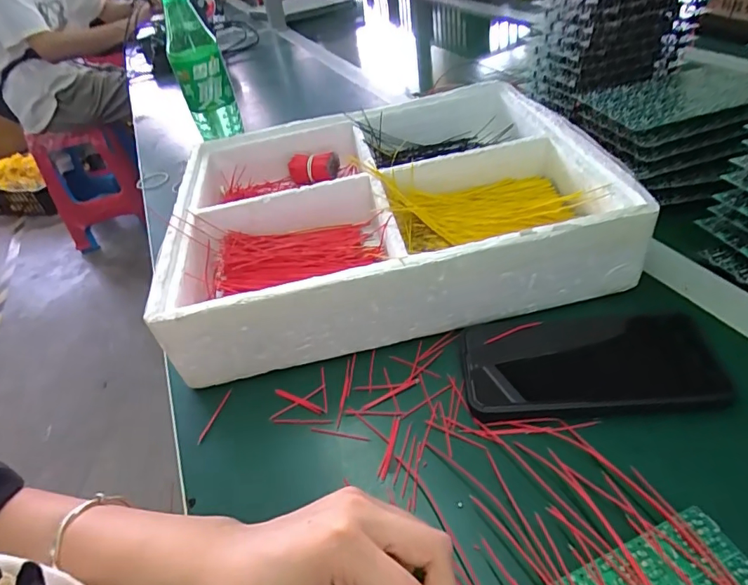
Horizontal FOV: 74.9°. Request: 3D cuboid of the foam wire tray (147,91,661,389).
[{"bbox_3d":[0.002,-0.092,0.480,0.375,0.077,0.314,-12,41,-2],"label":"foam wire tray"}]

